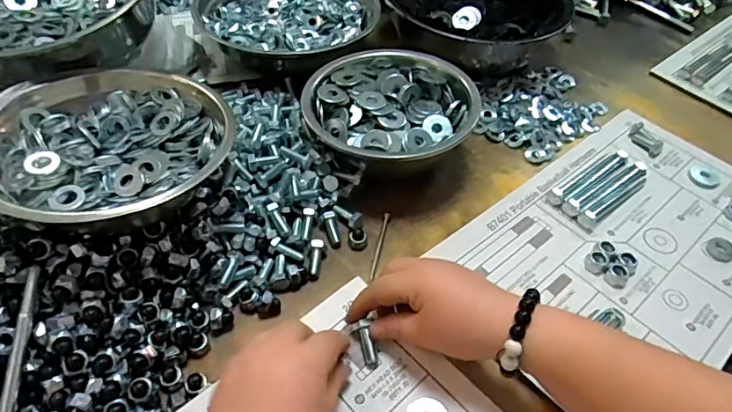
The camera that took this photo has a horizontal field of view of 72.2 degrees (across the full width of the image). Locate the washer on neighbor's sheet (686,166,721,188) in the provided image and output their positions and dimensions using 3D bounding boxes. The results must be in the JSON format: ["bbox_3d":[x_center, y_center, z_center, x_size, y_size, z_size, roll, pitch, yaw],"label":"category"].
[{"bbox_3d":[0.366,-0.033,0.543,0.032,0.004,0.031,32,54,20],"label":"washer on neighbor's sheet"}]

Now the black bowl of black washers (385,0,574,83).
[{"bbox_3d":[0.141,-0.255,0.672,0.222,0.074,0.199,-31,59,-28],"label":"black bowl of black washers"}]

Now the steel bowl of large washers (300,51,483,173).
[{"bbox_3d":[0.021,-0.093,0.527,0.171,0.066,0.172,-17,54,-19],"label":"steel bowl of large washers"}]

